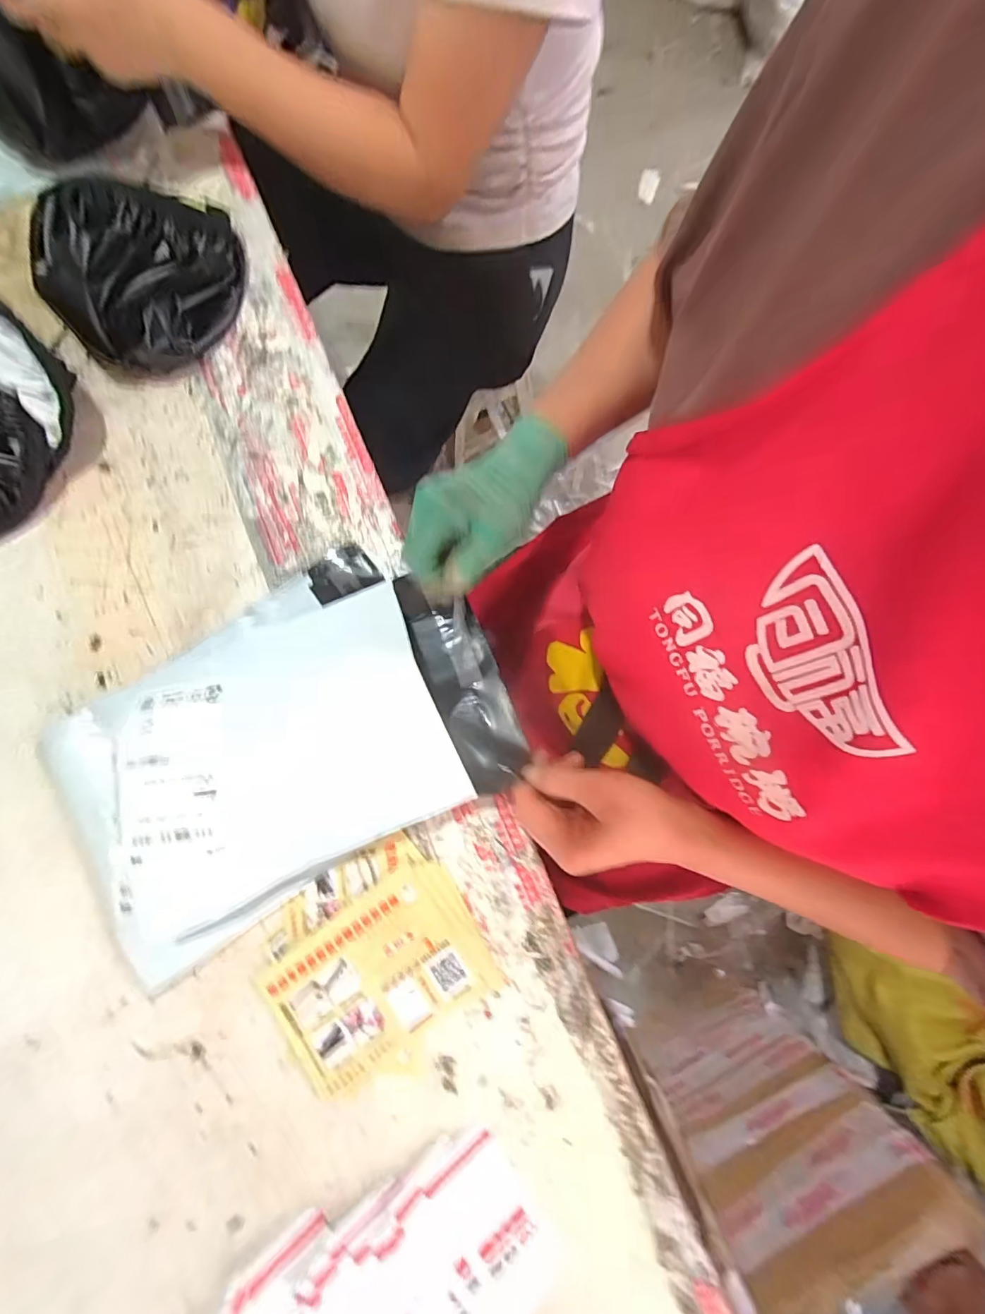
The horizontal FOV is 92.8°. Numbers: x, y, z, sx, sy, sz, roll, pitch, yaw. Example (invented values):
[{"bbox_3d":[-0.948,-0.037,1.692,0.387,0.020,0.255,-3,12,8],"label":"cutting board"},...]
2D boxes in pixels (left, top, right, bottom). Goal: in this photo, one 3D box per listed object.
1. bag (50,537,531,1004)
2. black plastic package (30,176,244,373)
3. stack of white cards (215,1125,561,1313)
[{"bbox_3d":[-0.155,0.054,0.354,0.312,0.056,0.219,-27,81,-5],"label":"bag"},{"bbox_3d":[-0.315,-0.353,0.419,0.156,0.093,0.152,-15,80,-3],"label":"black plastic package"},{"bbox_3d":[-0.073,0.442,0.325,0.224,0.021,0.131,-30,81,-5],"label":"stack of white cards"}]

